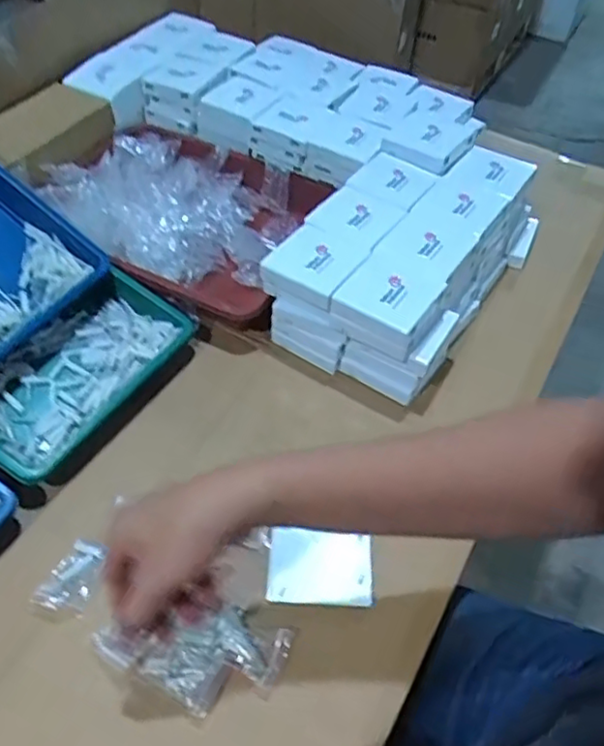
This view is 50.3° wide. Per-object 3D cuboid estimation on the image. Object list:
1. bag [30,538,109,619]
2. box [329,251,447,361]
[{"bbox_3d":[-0.187,0.168,0.527,0.037,0.014,0.067,17,50,12],"label":"bag"},{"bbox_3d":[0.085,-0.068,0.638,0.083,0.047,0.080,28,53,20],"label":"box"}]

